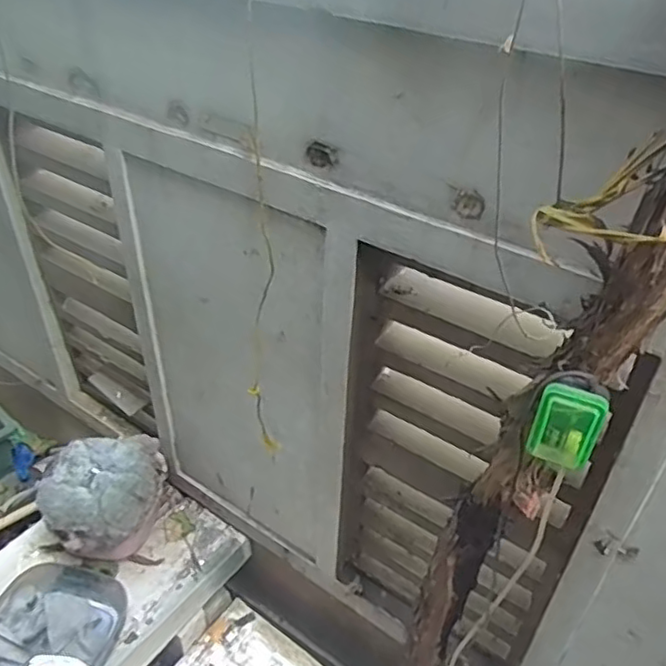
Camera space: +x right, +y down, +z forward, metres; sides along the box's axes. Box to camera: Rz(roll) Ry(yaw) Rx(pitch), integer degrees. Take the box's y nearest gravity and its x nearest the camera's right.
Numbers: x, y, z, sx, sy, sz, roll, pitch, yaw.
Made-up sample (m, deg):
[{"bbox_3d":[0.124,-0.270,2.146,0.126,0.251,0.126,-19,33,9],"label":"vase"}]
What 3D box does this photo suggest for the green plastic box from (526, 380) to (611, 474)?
[{"bbox_3d":[0.229,0.095,0.614,0.060,0.091,0.023,17,40,18],"label":"green plastic box"}]

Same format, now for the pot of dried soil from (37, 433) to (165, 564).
[{"bbox_3d":[-0.470,0.350,1.305,0.208,0.268,0.231,-4,38,-8],"label":"pot of dried soil"}]

